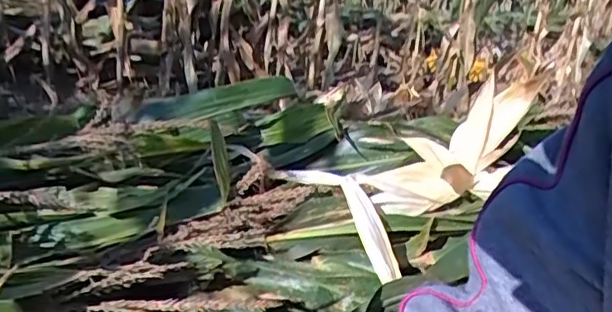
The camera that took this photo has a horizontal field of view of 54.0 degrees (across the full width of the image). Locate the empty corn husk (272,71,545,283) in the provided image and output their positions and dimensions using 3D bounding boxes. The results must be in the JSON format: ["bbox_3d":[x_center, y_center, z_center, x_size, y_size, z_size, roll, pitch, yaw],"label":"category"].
[{"bbox_3d":[0.198,0.027,1.022,0.407,0.158,0.214,-31,31,-10],"label":"empty corn husk"}]

